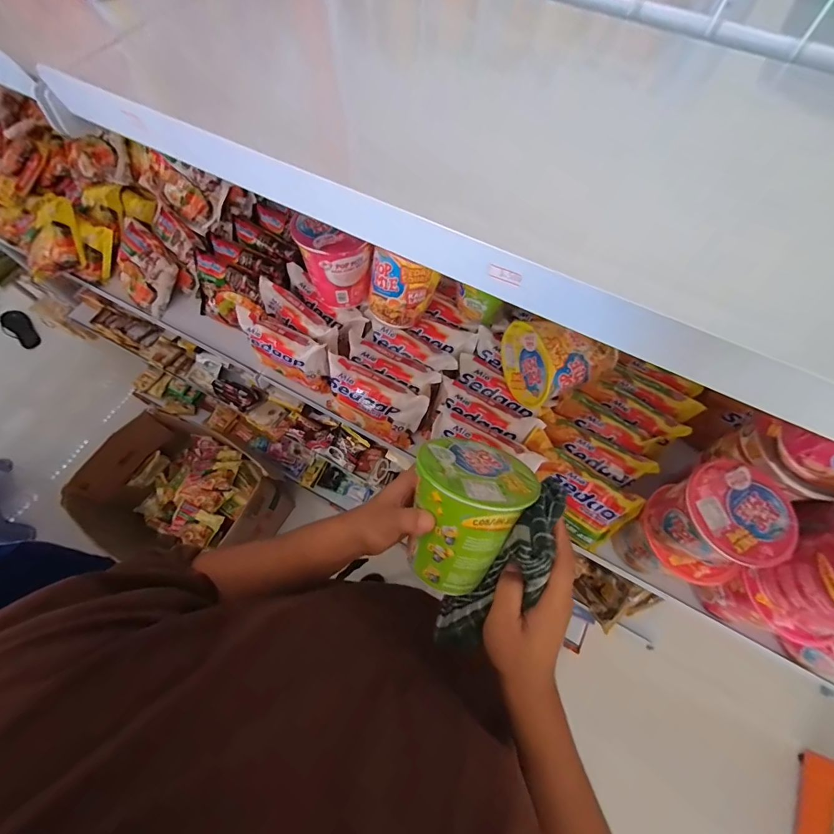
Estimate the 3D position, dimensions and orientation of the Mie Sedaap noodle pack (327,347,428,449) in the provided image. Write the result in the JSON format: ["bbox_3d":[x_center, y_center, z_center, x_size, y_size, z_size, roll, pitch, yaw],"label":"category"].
[{"bbox_3d":[-0.061,-0.016,0.544,0.141,0.089,0.032,21,35,5],"label":"Mie Sedaap noodle pack"}]

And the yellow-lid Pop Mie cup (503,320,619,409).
[{"bbox_3d":[0.172,-0.078,0.492,0.104,0.097,0.102,-23,69,-10],"label":"yellow-lid Pop Mie cup"}]

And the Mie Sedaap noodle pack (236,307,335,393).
[{"bbox_3d":[-0.193,-0.096,0.579,0.139,0.083,0.043,27,69,11],"label":"Mie Sedaap noodle pack"}]

